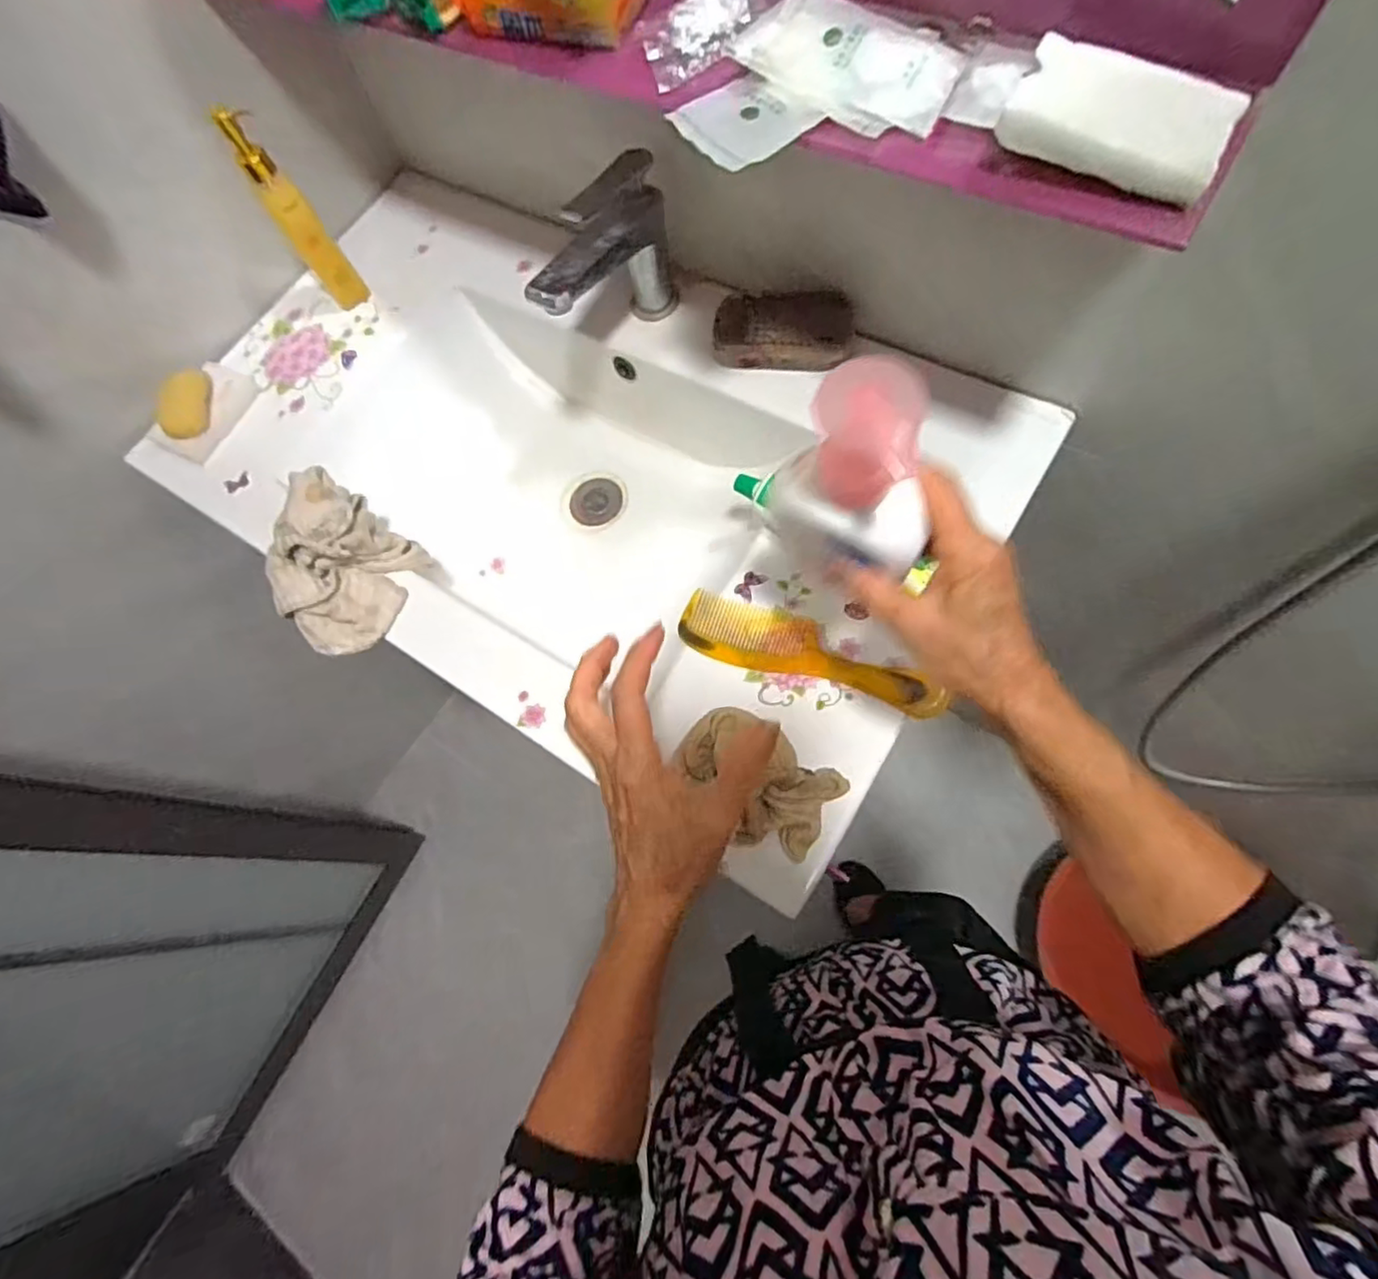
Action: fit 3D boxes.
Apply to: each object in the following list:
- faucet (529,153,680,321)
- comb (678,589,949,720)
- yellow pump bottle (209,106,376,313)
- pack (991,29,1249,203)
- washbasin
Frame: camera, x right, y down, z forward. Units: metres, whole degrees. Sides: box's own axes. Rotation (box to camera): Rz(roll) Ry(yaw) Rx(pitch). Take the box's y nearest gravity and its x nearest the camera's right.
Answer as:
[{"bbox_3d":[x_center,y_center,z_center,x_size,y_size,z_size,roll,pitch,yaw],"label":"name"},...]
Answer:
[{"bbox_3d":[-0.077,-0.321,0.571,0.151,0.127,0.056,-44,81,-11],"label":"faucet"},{"bbox_3d":[0.093,0.010,0.492,0.203,0.006,0.047,17,79,13],"label":"comb"},{"bbox_3d":[-0.373,-0.403,0.616,0.042,0.168,0.054,-32,79,-9],"label":"yellow pump bottle"},{"bbox_3d":[0.205,-0.250,0.304,0.098,0.021,0.054,30,77,6],"label":"pack"},{"bbox_3d":[-0.126,-0.157,0.643,0.758,0.172,0.413,28,76,20],"label":"washbasin"}]

